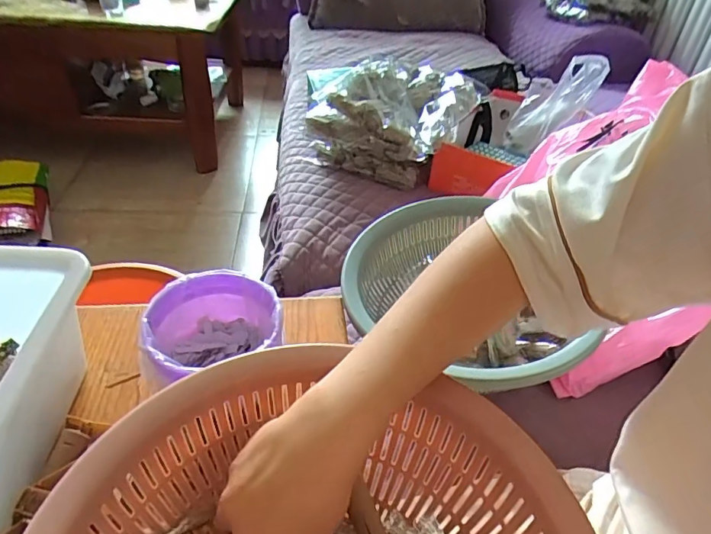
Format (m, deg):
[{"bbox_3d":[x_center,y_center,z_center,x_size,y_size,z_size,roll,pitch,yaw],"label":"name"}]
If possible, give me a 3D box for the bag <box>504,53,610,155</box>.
[{"bbox_3d":[0.341,-0.284,0.869,0.090,0.199,0.037,38,40,-10],"label":"bag"}]

